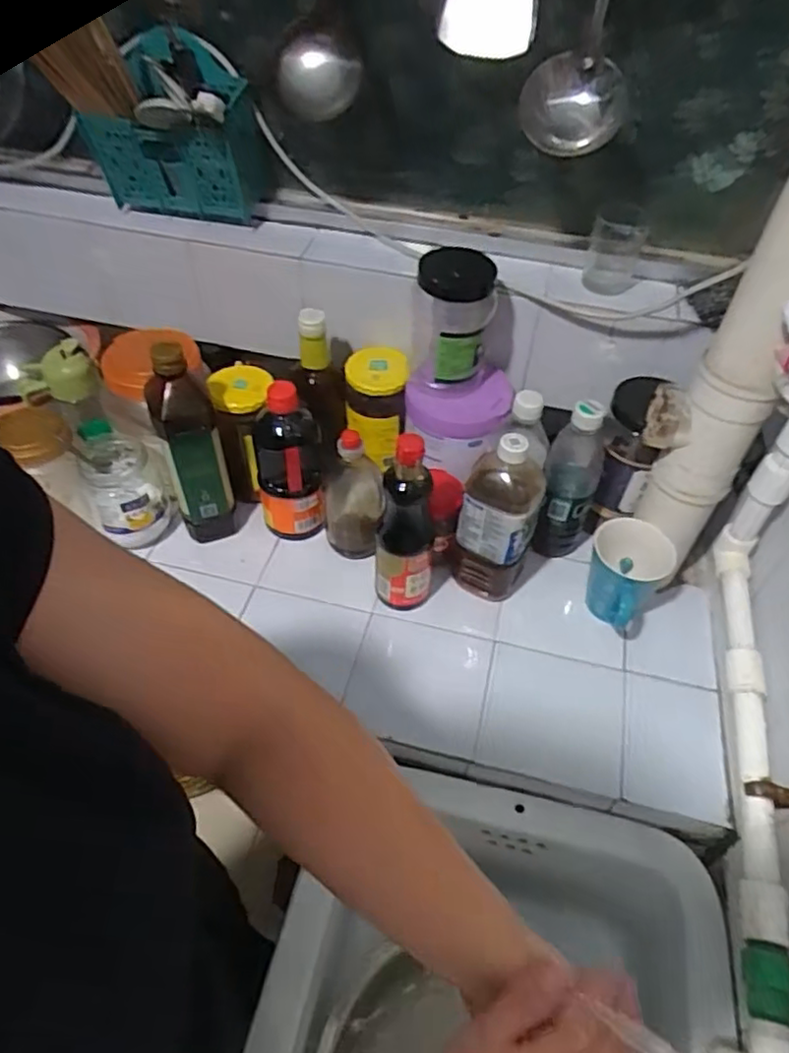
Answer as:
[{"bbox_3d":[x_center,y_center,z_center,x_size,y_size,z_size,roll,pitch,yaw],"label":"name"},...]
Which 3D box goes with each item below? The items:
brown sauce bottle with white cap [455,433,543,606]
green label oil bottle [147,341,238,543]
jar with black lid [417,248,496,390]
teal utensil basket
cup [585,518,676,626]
[{"bbox_3d":[0.118,-0.008,0.757,0.080,0.229,0.074,17,50,12],"label":"brown sauce bottle with white cap"},{"bbox_3d":[-0.242,-0.099,0.787,0.067,0.261,0.080,-15,51,-16],"label":"green label oil bottle"},{"bbox_3d":[0.068,-0.232,0.754,0.085,0.143,0.095,11,49,7],"label":"jar with black lid"},{"bbox_3d":[-0.255,-0.454,0.769,0.183,0.177,0.101,15,49,10],"label":"teal utensil basket"},{"bbox_3d":[0.261,0.065,0.766,0.087,0.124,0.115,23,51,17],"label":"cup"}]

